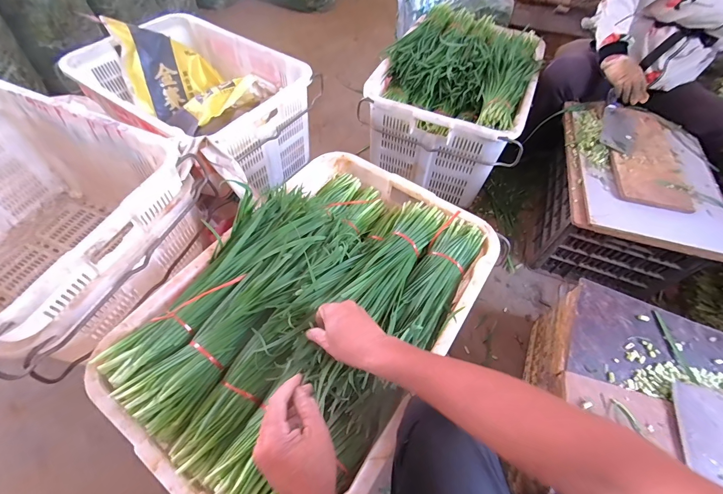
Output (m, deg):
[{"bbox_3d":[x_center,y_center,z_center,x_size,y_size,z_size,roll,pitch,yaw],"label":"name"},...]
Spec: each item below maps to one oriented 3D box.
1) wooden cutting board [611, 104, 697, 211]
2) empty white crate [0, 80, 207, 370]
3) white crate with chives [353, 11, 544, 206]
[{"bbox_3d":[0.783,-0.254,0.920,0.187,0.024,0.400,15,56,7],"label":"wooden cutting board"},{"bbox_3d":[-0.742,-0.049,0.781,0.637,0.356,0.495,19,57,10],"label":"empty white crate"},{"bbox_3d":[0.315,-0.504,1.175,0.471,0.335,0.569,20,57,11],"label":"white crate with chives"}]

